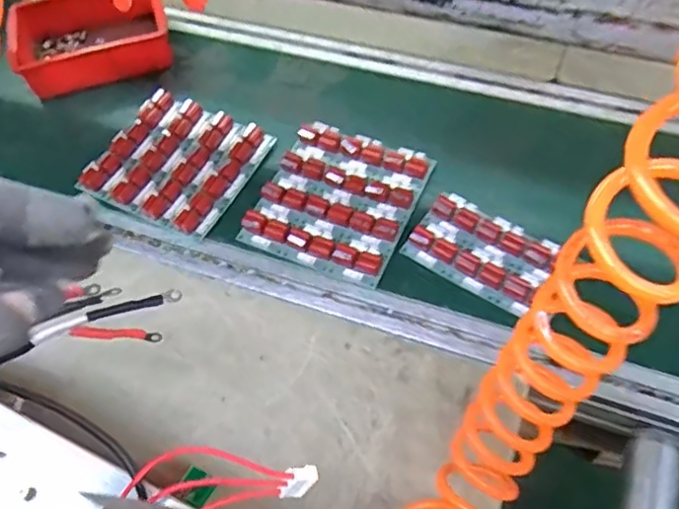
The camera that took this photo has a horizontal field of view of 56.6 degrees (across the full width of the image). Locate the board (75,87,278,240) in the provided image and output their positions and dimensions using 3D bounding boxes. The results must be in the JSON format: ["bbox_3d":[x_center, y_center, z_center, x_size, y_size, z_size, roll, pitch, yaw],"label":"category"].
[{"bbox_3d":[-0.193,-0.111,0.753,0.172,0.029,0.164,24,64,15],"label":"board"}]

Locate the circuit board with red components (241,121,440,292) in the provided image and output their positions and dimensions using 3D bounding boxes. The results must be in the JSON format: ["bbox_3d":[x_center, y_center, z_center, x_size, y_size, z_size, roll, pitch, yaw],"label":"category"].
[{"bbox_3d":[-0.001,-0.062,0.711,0.162,0.031,0.177,21,64,14],"label":"circuit board with red components"}]

